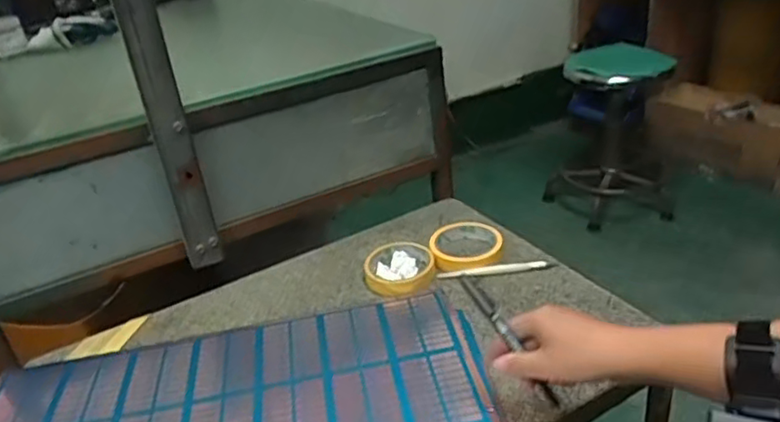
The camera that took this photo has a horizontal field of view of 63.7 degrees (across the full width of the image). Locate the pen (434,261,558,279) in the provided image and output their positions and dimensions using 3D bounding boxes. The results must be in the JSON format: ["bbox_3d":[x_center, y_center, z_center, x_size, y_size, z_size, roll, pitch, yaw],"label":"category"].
[{"bbox_3d":[0.134,0.074,0.797,0.145,0.009,0.015,-9,29,-2],"label":"pen"}]

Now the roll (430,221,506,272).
[{"bbox_3d":[0.100,0.044,0.841,0.098,0.022,0.097,-6,29,3],"label":"roll"}]

